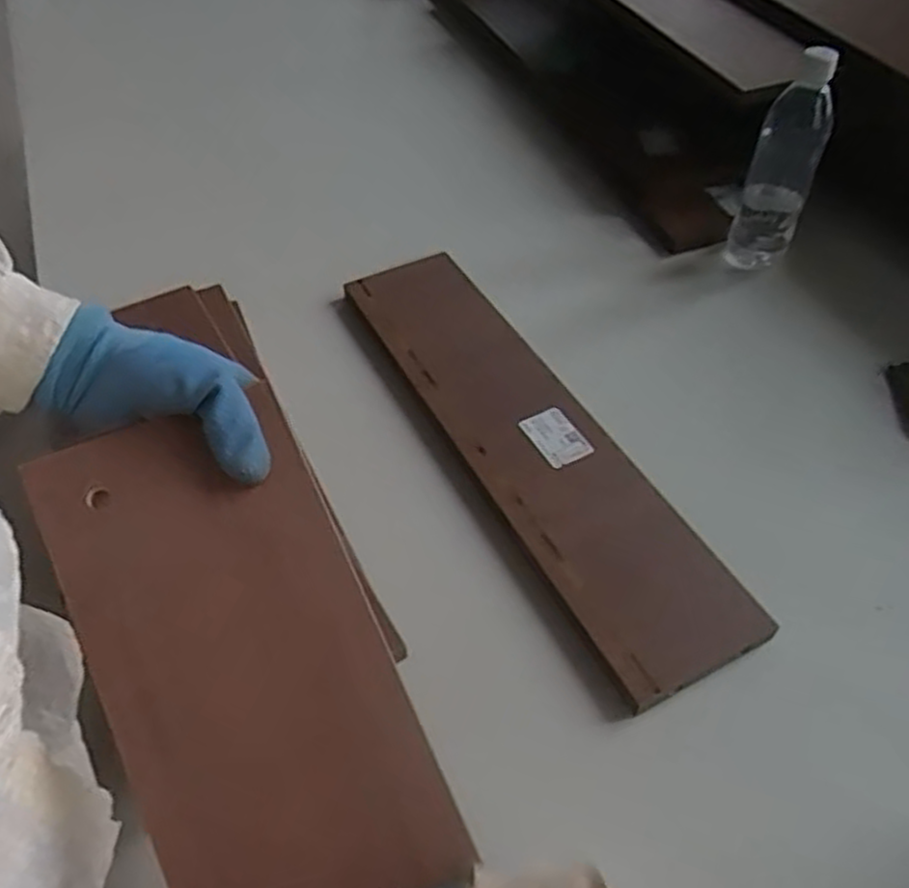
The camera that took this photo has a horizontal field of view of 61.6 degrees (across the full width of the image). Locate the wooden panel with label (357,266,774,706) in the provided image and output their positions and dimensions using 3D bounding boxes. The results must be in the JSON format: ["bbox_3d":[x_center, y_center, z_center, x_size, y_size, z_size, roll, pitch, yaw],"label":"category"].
[{"bbox_3d":[0.058,-0.009,0.681,0.124,0.034,0.504,-23,53,-17],"label":"wooden panel with label"}]

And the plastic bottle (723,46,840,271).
[{"bbox_3d":[0.339,-0.290,0.784,0.063,0.207,0.067,19,53,16],"label":"plastic bottle"}]

